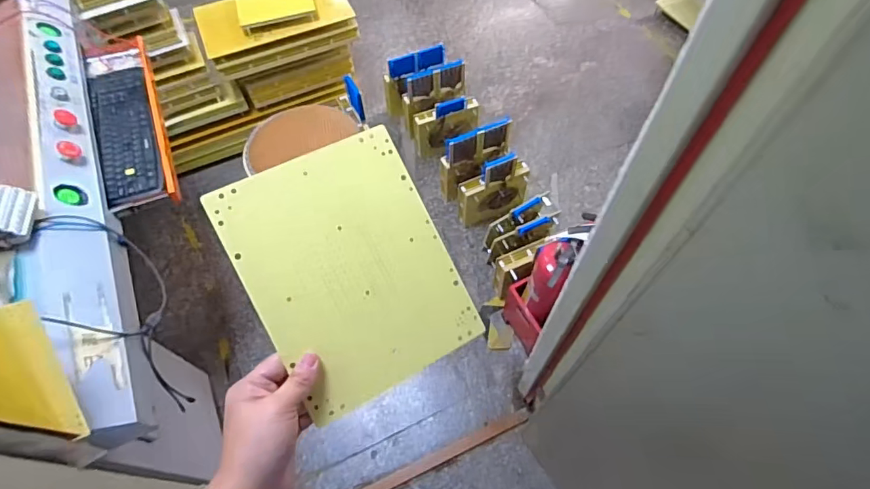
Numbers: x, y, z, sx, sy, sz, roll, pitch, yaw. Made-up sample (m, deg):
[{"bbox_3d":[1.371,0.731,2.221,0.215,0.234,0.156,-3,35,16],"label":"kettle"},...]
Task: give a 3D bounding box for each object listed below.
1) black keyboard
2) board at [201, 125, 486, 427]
[{"bbox_3d":[-0.682,-0.252,1.075,0.114,0.033,0.390,-22,62,-12],"label":"black keyboard"},{"bbox_3d":[-0.081,0.025,0.489,0.194,0.005,0.243,-26,92,-17],"label":"board"}]

